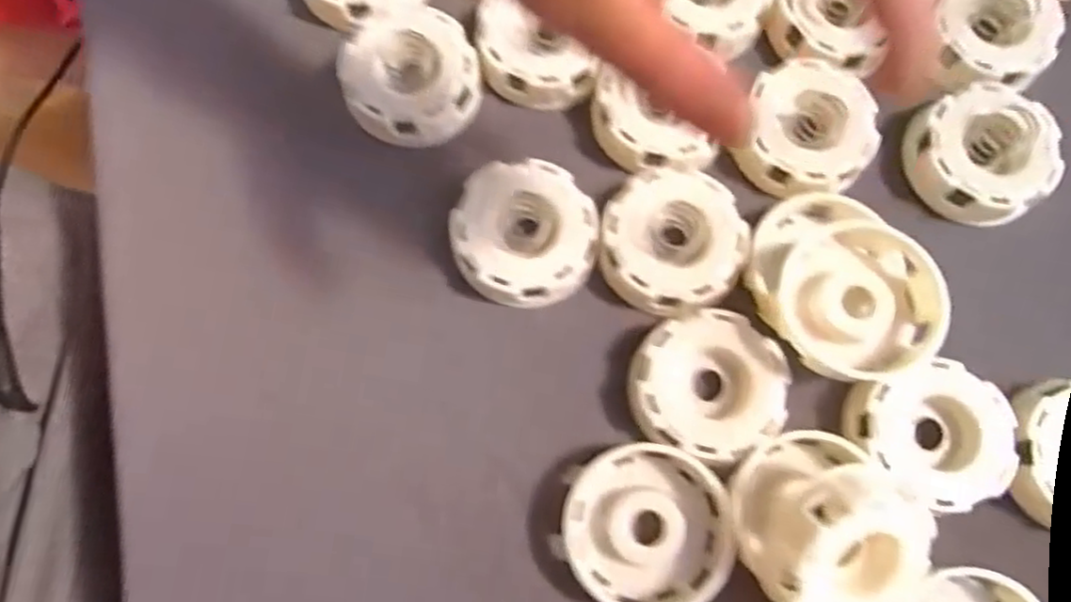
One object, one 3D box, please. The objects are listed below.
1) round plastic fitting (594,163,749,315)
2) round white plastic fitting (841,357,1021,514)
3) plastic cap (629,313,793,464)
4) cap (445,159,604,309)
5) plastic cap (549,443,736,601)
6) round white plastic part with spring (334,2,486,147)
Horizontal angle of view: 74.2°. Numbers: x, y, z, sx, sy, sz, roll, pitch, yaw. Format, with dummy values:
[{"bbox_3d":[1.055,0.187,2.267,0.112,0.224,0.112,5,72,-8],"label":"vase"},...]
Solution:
[{"bbox_3d":[0.064,-0.028,0.331,0.064,0.016,0.065,0,78,0],"label":"round plastic fitting"},{"bbox_3d":[0.172,0.060,0.310,0.066,0.017,0.059,-17,78,-4],"label":"round white plastic fitting"},{"bbox_3d":[0.076,0.037,0.316,0.066,0.019,0.062,0,78,0],"label":"plastic cap"},{"bbox_3d":[-0.005,-0.032,0.330,0.066,0.023,0.063,0,78,0],"label":"cap"},{"bbox_3d":[0.047,0.096,0.302,0.070,0.018,0.066,12,78,2],"label":"plastic cap"},{"bbox_3d":[-0.061,-0.111,0.347,0.066,0.020,0.063,0,78,0],"label":"round white plastic part with spring"}]

